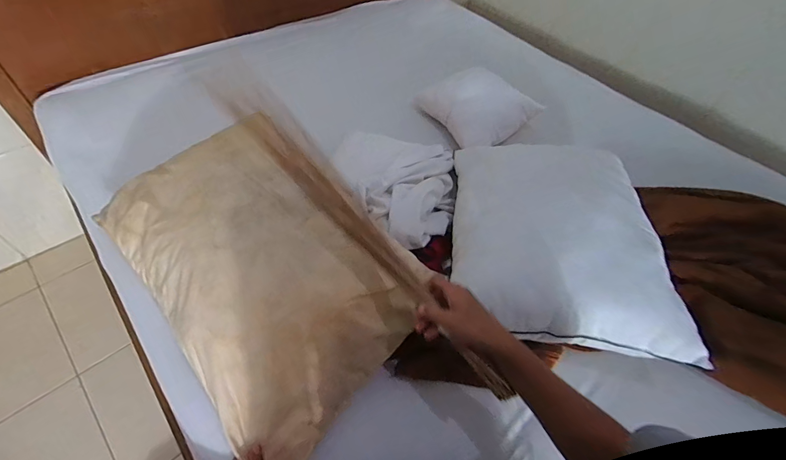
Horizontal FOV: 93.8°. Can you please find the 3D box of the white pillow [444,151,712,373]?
[{"bbox_3d":[0.320,-0.022,0.713,0.377,0.126,0.488,11,52,2],"label":"white pillow"}]

